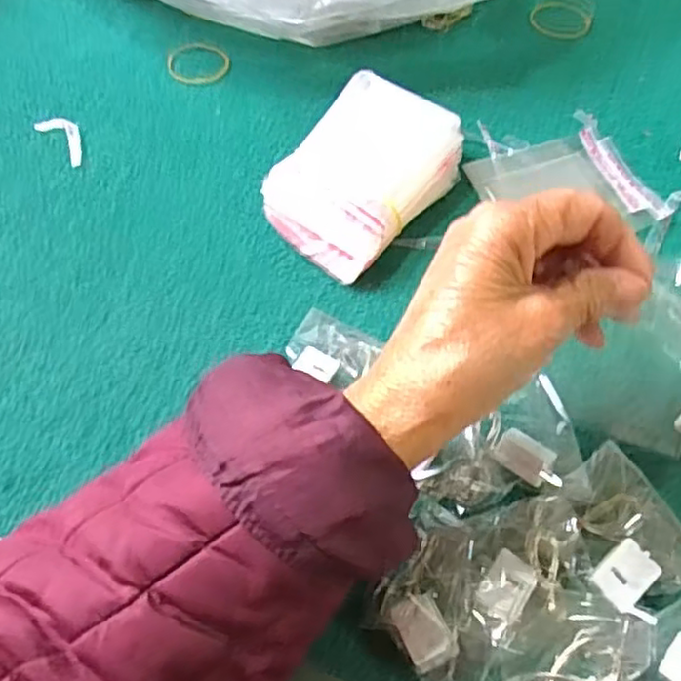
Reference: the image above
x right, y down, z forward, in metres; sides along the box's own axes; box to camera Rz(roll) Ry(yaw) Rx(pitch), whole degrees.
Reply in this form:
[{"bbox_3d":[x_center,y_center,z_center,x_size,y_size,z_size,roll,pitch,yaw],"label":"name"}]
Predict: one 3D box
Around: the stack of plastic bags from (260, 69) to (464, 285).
[{"bbox_3d":[0.015,-0.099,0.398,0.081,0.035,0.122,31,64,18],"label":"stack of plastic bags"}]

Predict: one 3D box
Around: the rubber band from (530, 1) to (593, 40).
[{"bbox_3d":[0.163,-0.238,0.494,0.046,0.004,0.039,38,66,21],"label":"rubber band"}]

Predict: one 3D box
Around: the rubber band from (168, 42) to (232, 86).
[{"bbox_3d":[-0.103,-0.200,0.476,0.043,0.004,0.045,0,59,1],"label":"rubber band"}]

